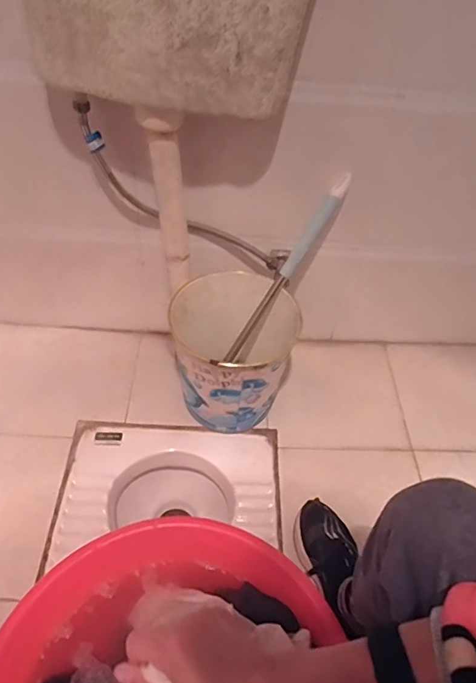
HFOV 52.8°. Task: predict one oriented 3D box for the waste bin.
[{"bbox_3d":[-0.017,0.037,1.010,0.242,0.263,0.260,12,47,5],"label":"waste bin"}]

